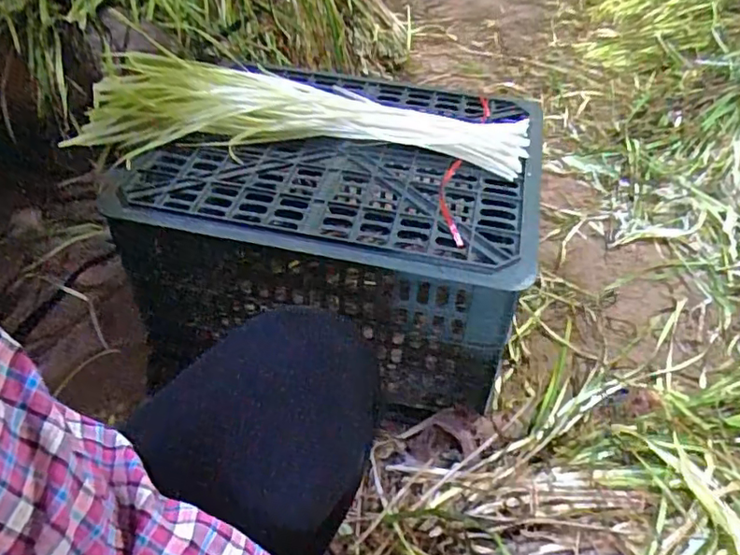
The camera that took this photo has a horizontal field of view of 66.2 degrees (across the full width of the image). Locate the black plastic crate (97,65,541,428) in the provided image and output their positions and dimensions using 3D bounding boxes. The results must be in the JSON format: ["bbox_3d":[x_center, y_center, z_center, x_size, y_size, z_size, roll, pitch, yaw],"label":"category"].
[{"bbox_3d":[-0.032,-0.076,0.802,0.478,0.261,0.366,12,48,9],"label":"black plastic crate"}]

